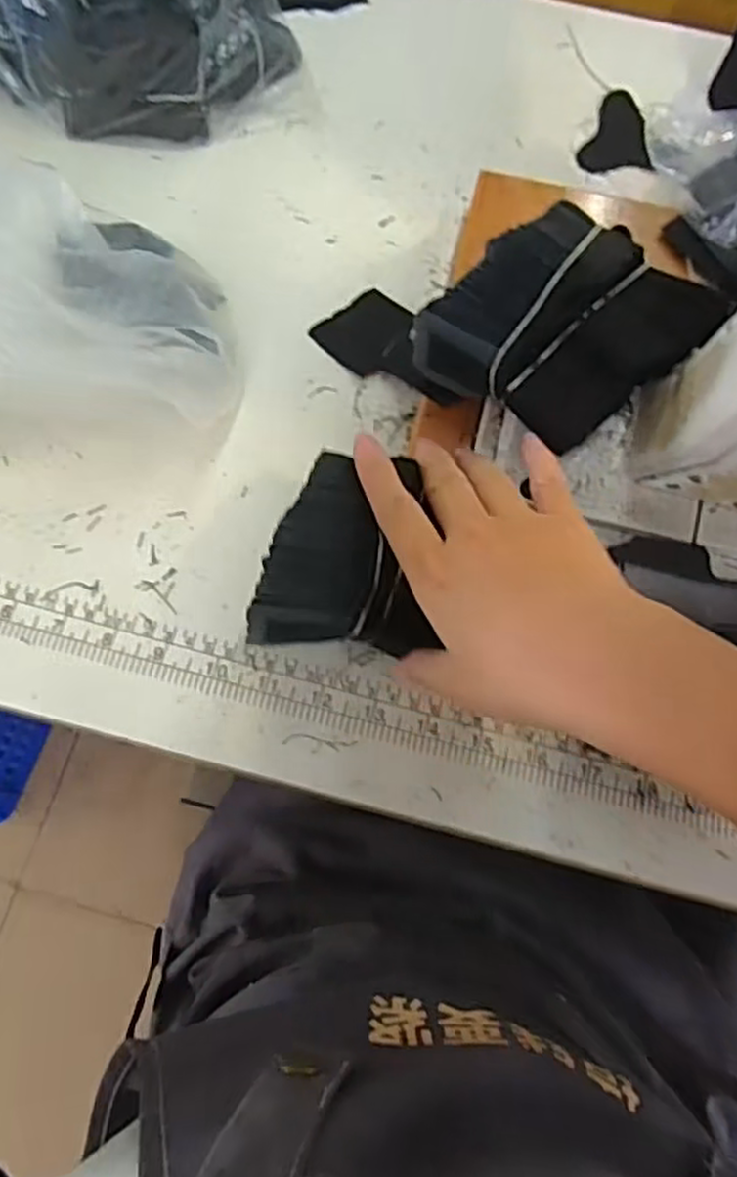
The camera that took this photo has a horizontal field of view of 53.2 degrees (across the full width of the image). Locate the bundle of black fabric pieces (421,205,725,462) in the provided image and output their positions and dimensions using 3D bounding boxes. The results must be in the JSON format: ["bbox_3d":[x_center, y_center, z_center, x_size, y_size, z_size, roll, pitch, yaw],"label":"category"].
[{"bbox_3d":[0.093,-0.120,0.350,0.116,0.060,0.087,-34,76,-12],"label":"bundle of black fabric pieces"}]

